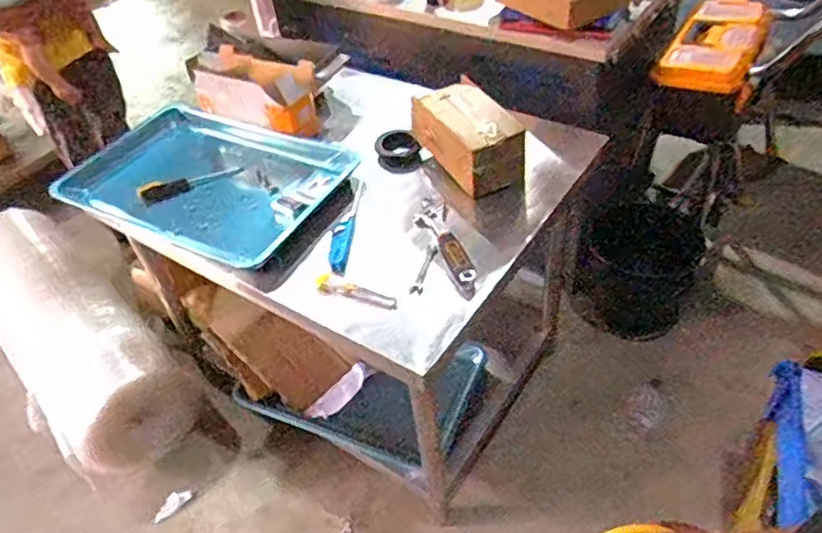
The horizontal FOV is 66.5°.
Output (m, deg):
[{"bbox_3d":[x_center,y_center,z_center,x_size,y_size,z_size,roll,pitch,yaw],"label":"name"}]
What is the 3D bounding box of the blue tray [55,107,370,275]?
[{"bbox_3d":[-0.443,-0.183,1.366,0.593,0.054,0.377,17,49,23],"label":"blue tray"}]

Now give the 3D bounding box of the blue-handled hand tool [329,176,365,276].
[{"bbox_3d":[-0.126,-0.087,1.230,0.037,0.024,0.261,0,45,7],"label":"blue-handled hand tool"}]

